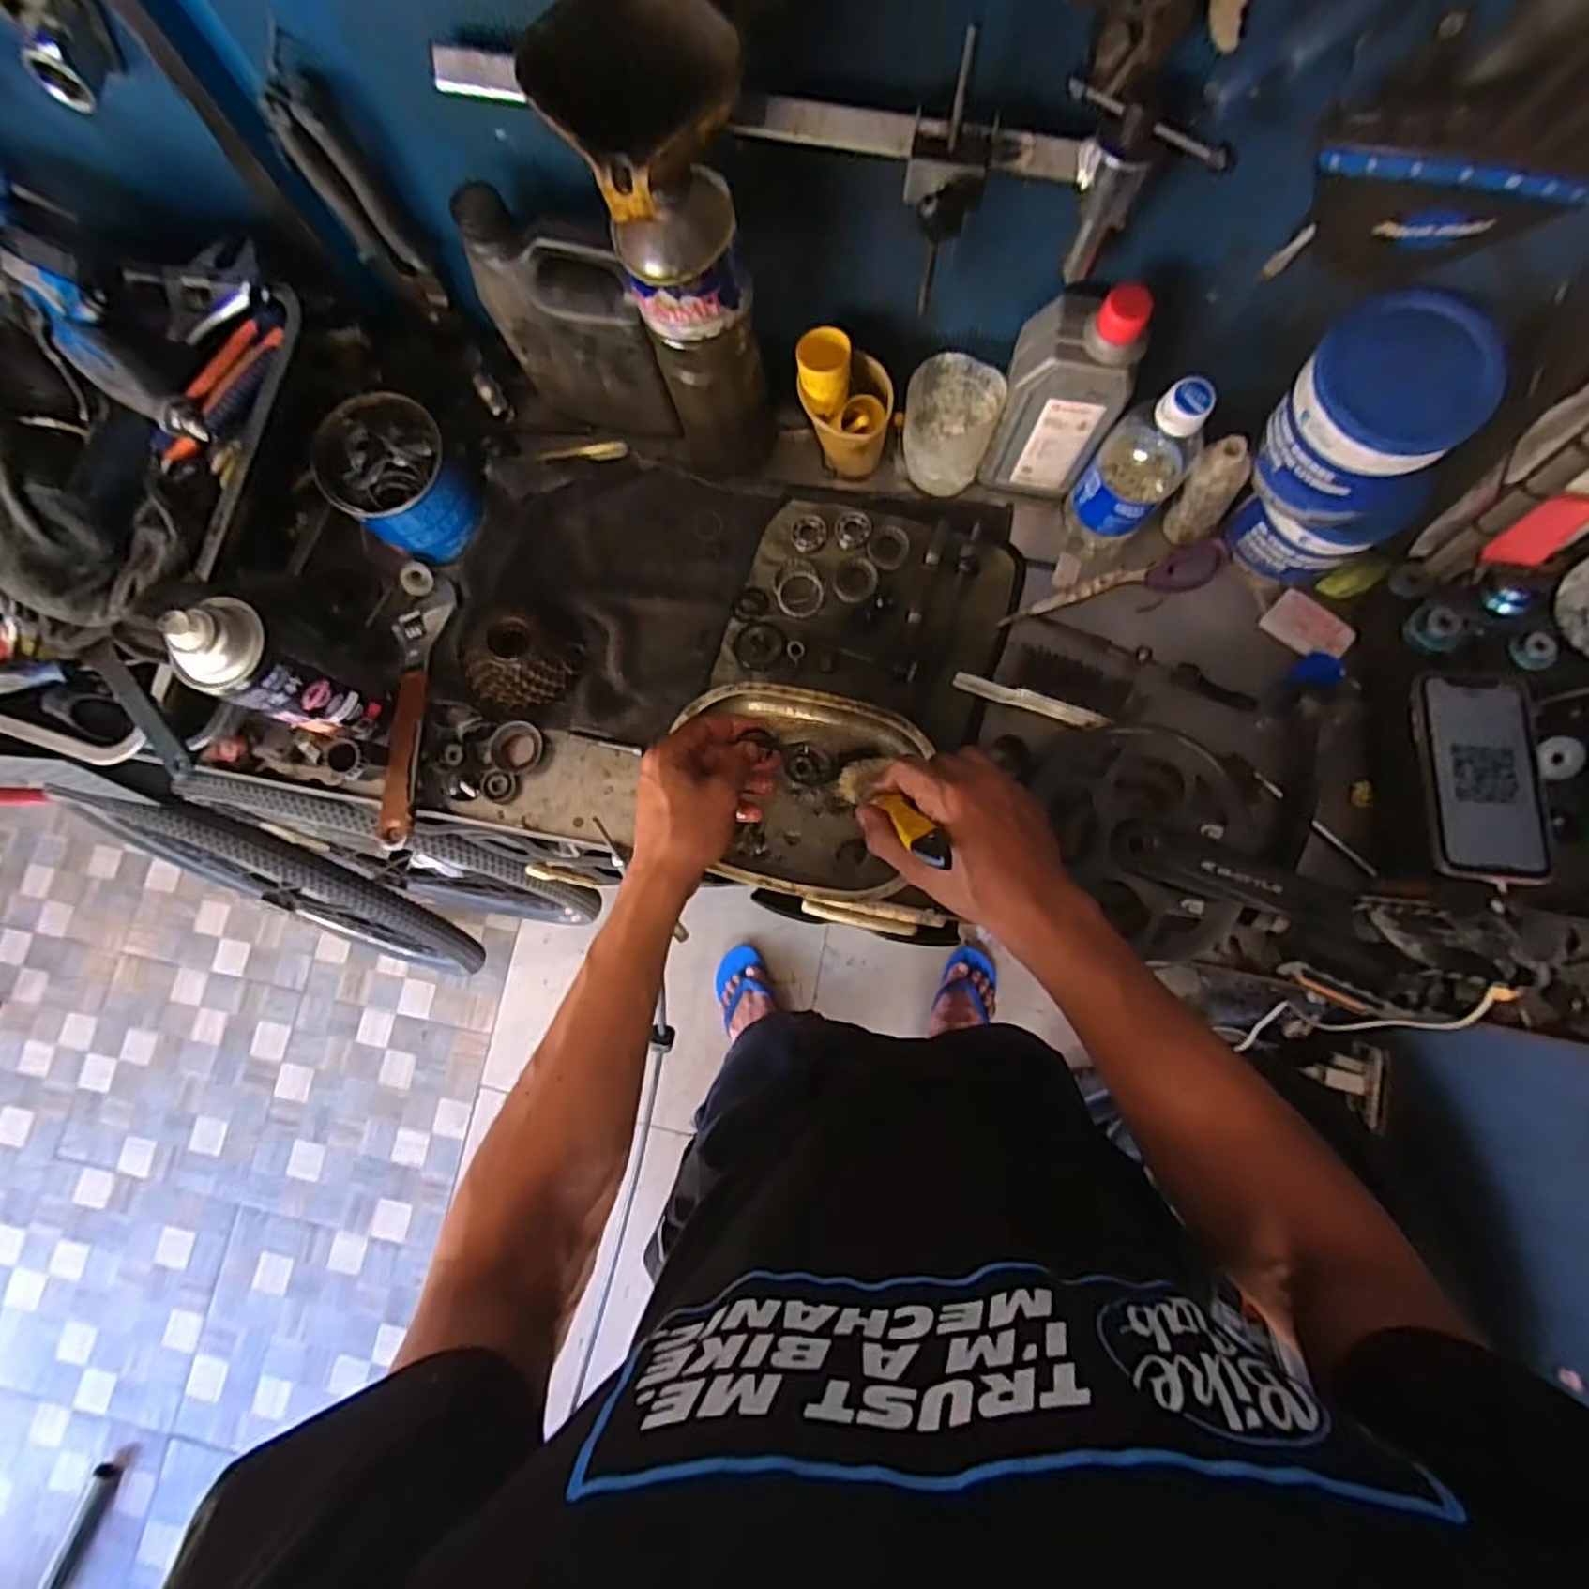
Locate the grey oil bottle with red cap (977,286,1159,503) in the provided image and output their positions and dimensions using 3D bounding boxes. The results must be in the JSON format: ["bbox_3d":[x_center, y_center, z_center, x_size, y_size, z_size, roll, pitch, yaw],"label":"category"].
[{"bbox_3d":[0.196,-0.294,0.540,0.078,0.167,0.053,11,81,4],"label":"grey oil bottle with red cap"}]

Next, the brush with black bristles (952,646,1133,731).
[{"bbox_3d":[0.203,-0.090,0.590,0.132,0.024,0.045,19,82,5],"label":"brush with black bristles"}]

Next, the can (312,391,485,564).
[{"bbox_3d":[-0.321,-0.258,0.601,0.094,0.095,0.096,0,81,2],"label":"can"}]

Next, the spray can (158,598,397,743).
[{"bbox_3d":[-0.372,-0.096,0.530,0.067,0.179,0.073,0,81,2],"label":"spray can"}]

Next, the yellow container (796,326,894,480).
[{"bbox_3d":[0.040,-0.300,0.583,0.069,0.116,0.063,0,81,3],"label":"yellow container"}]

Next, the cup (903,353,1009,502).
[{"bbox_3d":[0.122,-0.288,0.584,0.070,0.089,0.069,0,81,2],"label":"cup"}]

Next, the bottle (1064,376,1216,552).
[{"bbox_3d":[0.255,-0.244,0.544,0.060,0.163,0.062,0,81,2],"label":"bottle"}]

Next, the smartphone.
[{"bbox_3d":[0.490,-0.013,0.516,0.082,0.011,0.153,6,74,4],"label":"smartphone"}]

